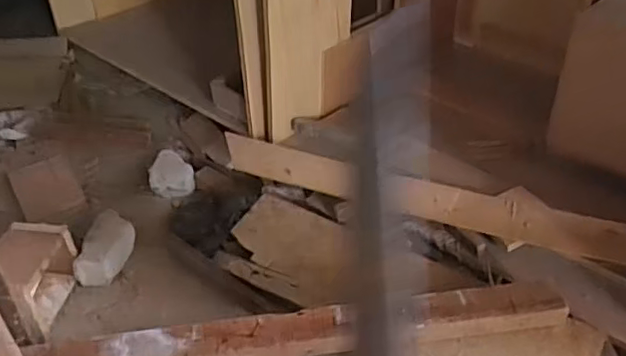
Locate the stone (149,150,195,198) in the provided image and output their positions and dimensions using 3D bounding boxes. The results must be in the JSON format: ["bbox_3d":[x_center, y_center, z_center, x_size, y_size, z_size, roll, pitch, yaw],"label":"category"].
[{"bbox_3d":[-0.311,-0.007,1.336,0.094,0.064,0.113,-14,40,-15],"label":"stone"}]

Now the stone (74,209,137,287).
[{"bbox_3d":[-0.391,0.134,1.149,0.084,0.073,0.134,6,39,9],"label":"stone"}]

